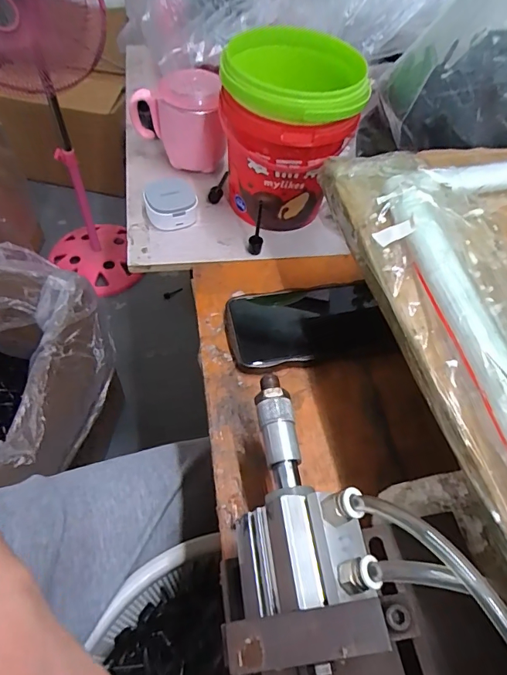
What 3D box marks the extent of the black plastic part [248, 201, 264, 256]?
[{"bbox_3d":[0.003,-0.112,0.439,0.015,0.063,0.019,8,55,-1],"label":"black plastic part"}]

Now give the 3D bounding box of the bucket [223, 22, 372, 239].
[{"bbox_3d":[0.032,-0.205,0.445,0.120,0.153,0.117,1,57,-1],"label":"bucket"}]

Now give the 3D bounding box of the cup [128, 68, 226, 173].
[{"bbox_3d":[-0.086,-0.243,0.494,0.098,0.097,0.069,-8,57,-11],"label":"cup"}]

